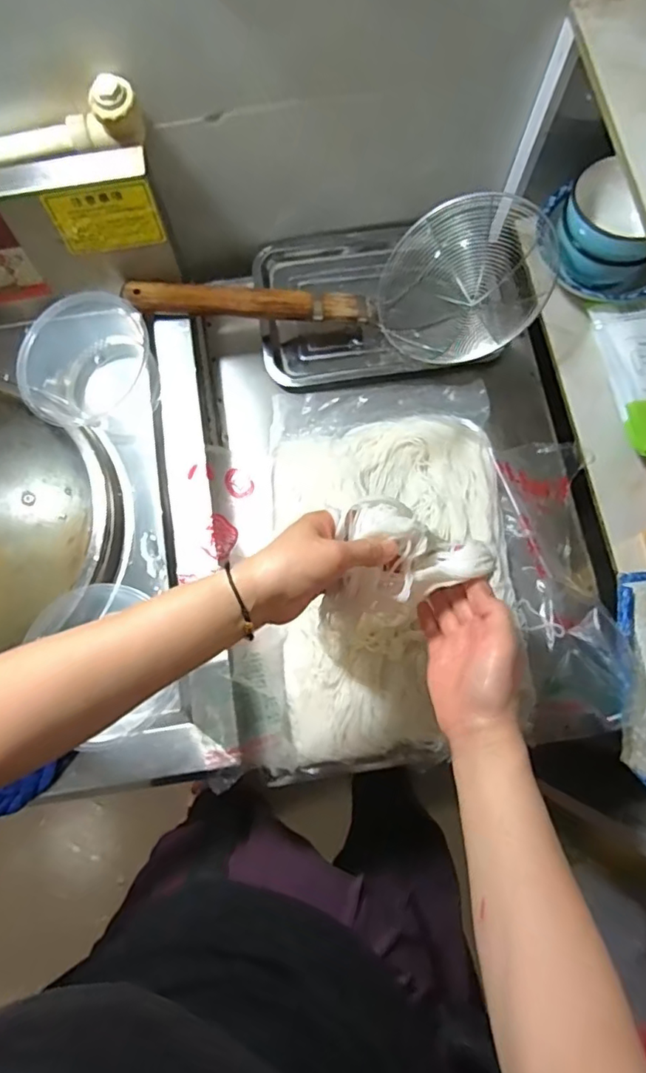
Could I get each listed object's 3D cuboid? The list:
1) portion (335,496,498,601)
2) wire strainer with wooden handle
[{"bbox_3d":[0.067,0.013,0.439,0.116,0.034,0.064,26,78,-10],"label":"portion"},{"bbox_3d":[0.042,-0.278,0.675,0.493,0.100,0.193,-14,77,-2],"label":"wire strainer with wooden handle"}]

